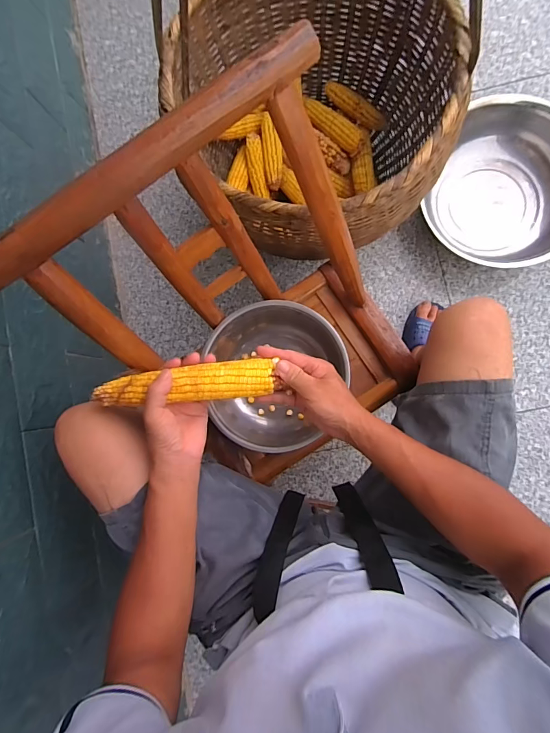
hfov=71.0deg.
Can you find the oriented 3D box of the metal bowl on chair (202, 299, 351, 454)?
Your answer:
[{"bbox_3d":[0.003,0.017,0.621,0.206,0.104,0.231,-5,90,-2],"label":"metal bowl on chair"}]

